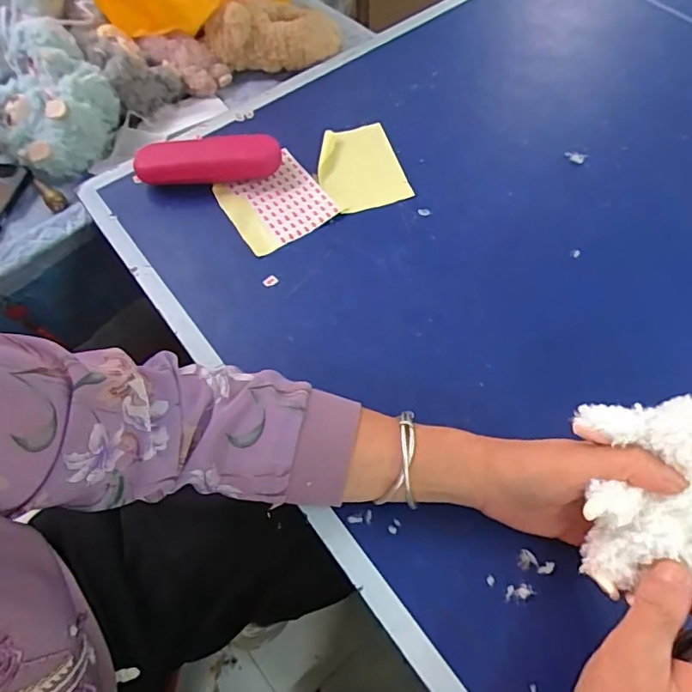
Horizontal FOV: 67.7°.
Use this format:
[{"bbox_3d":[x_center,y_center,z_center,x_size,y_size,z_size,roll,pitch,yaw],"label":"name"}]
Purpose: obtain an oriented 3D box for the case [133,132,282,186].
[{"bbox_3d":[-0.145,-0.195,0.549,0.150,0.037,0.047,-6,61,0],"label":"case"}]

